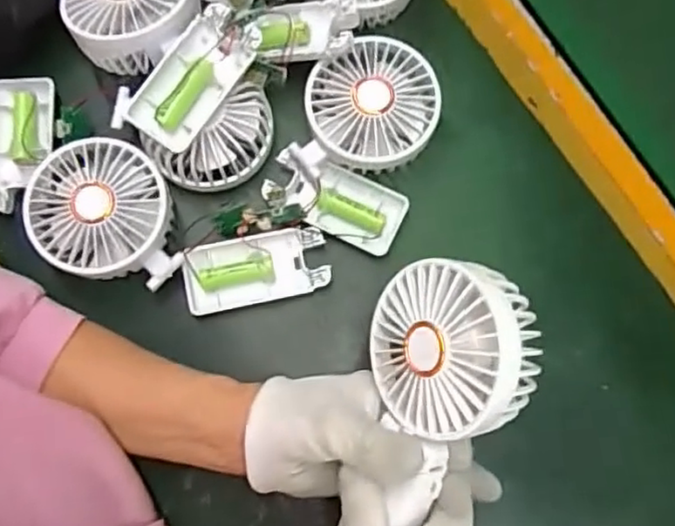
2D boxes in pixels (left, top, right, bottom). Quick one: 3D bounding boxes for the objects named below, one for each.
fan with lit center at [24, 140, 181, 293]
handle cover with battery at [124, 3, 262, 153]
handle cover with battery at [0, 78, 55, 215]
[{"bbox_3d":[-0.149,-0.032,0.423,0.095,0.043,0.088,5,78,-1],"label":"fan with lit center"},{"bbox_3d":[-0.092,-0.118,0.410,0.045,0.019,0.093,37,78,5],"label":"handle cover with battery"},{"bbox_3d":[-0.221,-0.082,0.448,0.046,0.015,0.093,-3,78,-4],"label":"handle cover with battery"}]

